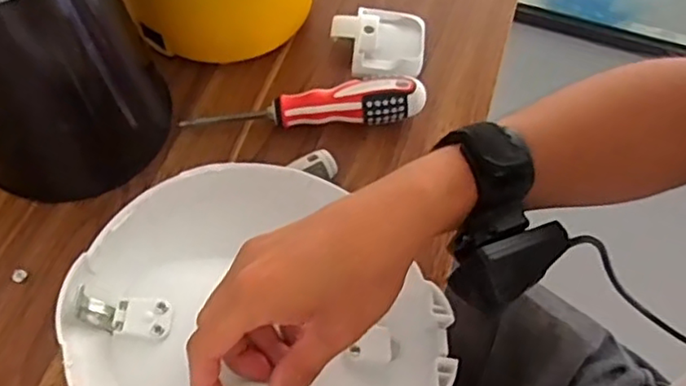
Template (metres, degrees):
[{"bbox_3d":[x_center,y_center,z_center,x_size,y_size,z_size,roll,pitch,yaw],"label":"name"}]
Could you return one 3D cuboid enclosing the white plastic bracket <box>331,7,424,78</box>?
[{"bbox_3d":[0.030,-0.127,0.531,0.076,0.020,0.073,8,60,0],"label":"white plastic bracket"}]

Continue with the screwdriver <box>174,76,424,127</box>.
[{"bbox_3d":[-0.027,-0.067,0.481,0.175,0.039,0.027,0,60,-5],"label":"screwdriver"}]

